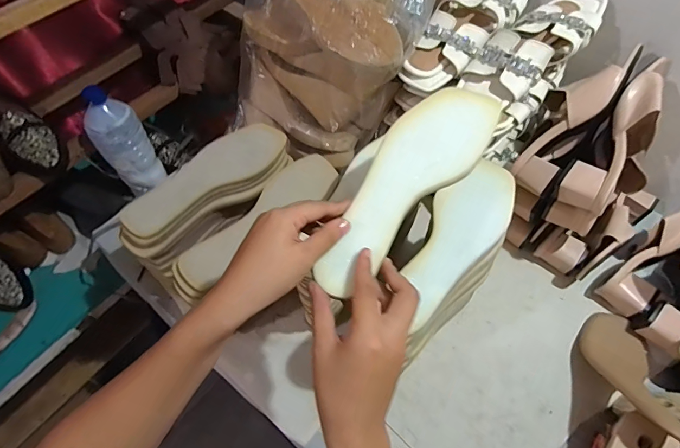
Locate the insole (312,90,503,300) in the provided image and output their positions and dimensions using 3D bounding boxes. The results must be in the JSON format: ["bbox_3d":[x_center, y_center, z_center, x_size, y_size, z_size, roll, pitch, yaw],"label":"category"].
[{"bbox_3d":[0.060,-0.039,0.365,0.074,0.015,0.238,34,73,20],"label":"insole"}]

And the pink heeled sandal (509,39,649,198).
[{"bbox_3d":[0.327,-0.138,0.592,0.084,0.199,0.120,31,22,7],"label":"pink heeled sandal"}]

